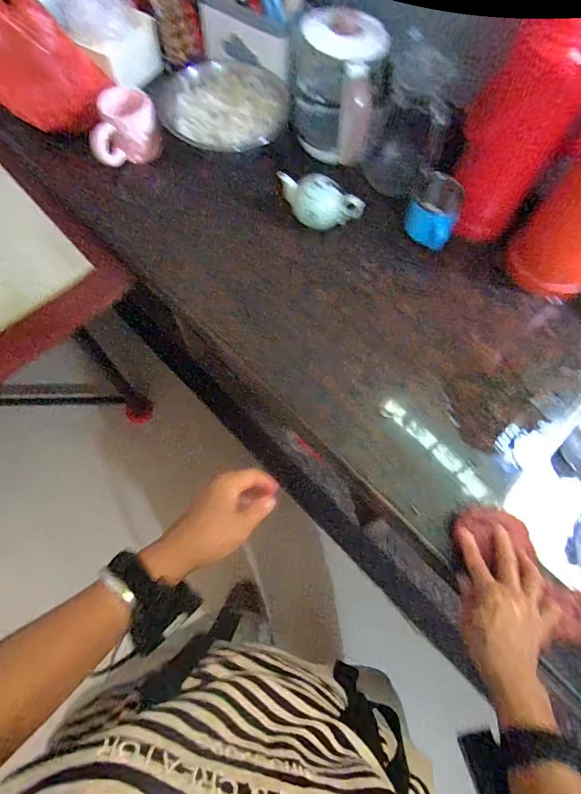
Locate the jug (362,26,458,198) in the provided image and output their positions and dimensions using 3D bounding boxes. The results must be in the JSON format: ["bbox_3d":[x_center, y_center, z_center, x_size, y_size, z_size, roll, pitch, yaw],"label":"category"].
[{"bbox_3d":[0.195,-0.445,0.703,0.121,0.201,0.104,17,69,5],"label":"jug"}]

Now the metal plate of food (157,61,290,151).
[{"bbox_3d":[-0.122,-0.551,0.786,0.233,0.046,0.230,1,69,-2],"label":"metal plate of food"}]

